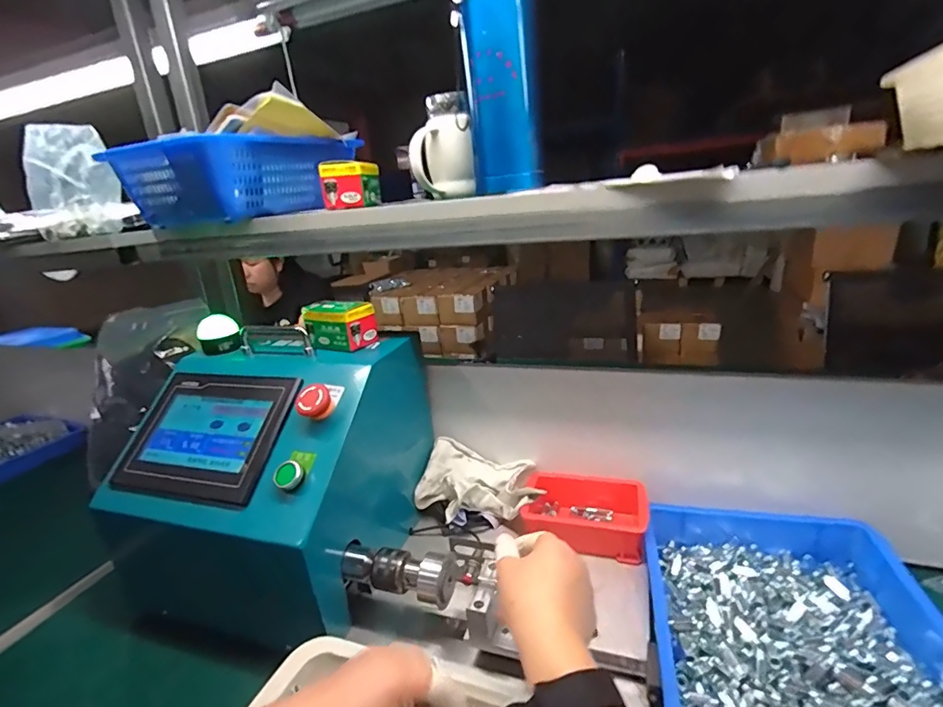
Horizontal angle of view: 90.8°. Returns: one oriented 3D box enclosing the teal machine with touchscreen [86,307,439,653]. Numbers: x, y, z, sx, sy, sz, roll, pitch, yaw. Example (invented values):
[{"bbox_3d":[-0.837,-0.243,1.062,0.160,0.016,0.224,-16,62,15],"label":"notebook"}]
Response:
[{"bbox_3d":[-0.257,0.151,0.625,0.328,0.302,0.305,3,21,22],"label":"teal machine with touchscreen"}]

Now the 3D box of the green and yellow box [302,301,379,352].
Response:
[{"bbox_3d":[-0.173,-0.035,0.607,0.082,0.063,0.059,7,23,32],"label":"green and yellow box"}]

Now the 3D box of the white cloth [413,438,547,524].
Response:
[{"bbox_3d":[0.012,0.179,0.650,0.172,0.057,0.108,-2,20,12],"label":"white cloth"}]

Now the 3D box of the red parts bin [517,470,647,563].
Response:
[{"bbox_3d":[0.144,0.205,0.601,0.152,0.049,0.099,2,21,20],"label":"red parts bin"}]

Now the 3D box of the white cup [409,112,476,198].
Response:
[{"bbox_3d":[-0.038,-0.235,0.559,0.070,0.089,0.083,-8,20,-6],"label":"white cup"}]

